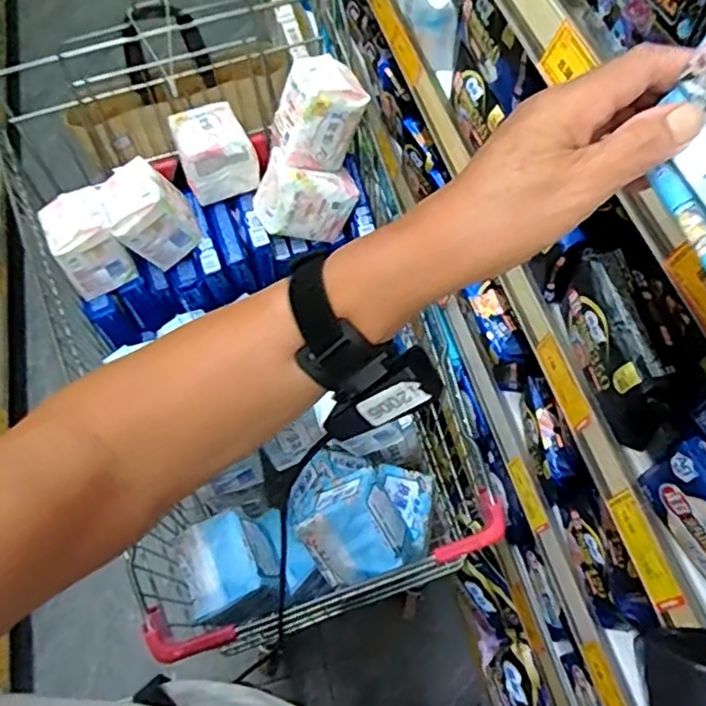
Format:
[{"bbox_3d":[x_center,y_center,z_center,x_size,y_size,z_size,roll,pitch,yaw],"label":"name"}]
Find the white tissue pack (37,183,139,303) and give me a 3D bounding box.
[{"bbox_3d":[-0.386,-0.163,0.929,0.092,0.106,0.110,-24,63,-11],"label":"white tissue pack"}]

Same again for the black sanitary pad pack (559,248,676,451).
[{"bbox_3d":[0.227,-0.003,0.553,0.048,0.092,0.151,-12,62,-4],"label":"black sanitary pad pack"}]

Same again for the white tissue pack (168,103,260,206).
[{"bbox_3d":[-0.208,-0.301,0.955,0.106,0.077,0.115,-20,63,-9],"label":"white tissue pack"}]

